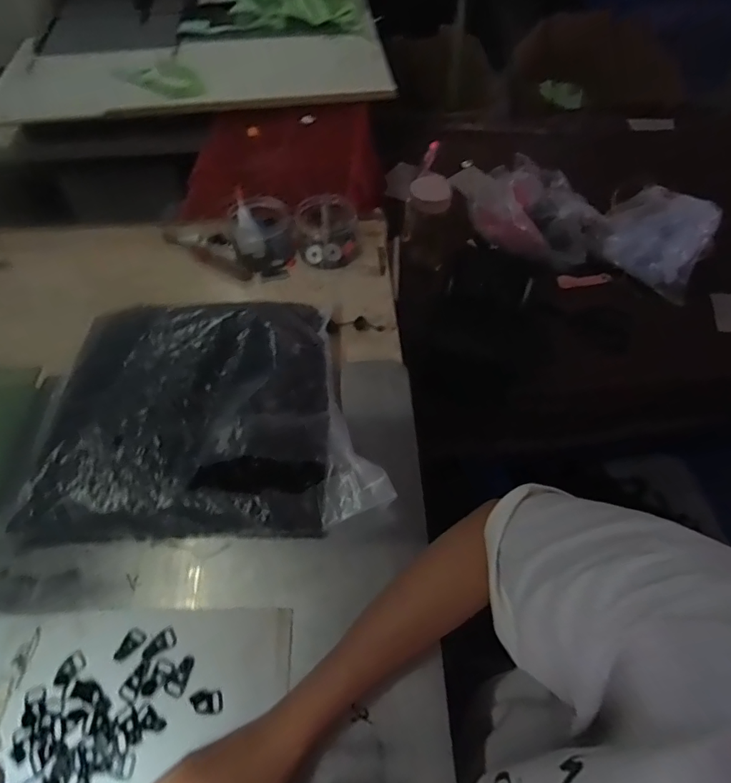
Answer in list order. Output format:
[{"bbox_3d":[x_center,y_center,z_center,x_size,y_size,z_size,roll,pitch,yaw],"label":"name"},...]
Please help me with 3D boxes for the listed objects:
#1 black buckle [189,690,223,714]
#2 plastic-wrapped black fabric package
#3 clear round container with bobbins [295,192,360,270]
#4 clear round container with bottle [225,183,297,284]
[{"bbox_3d":[-0.125,0.244,0.401,0.025,0.004,0.016,-1,56,0],"label":"black buckle"},{"bbox_3d":[-0.164,0.019,0.521,0.337,0.054,0.267,-7,57,-4],"label":"plastic-wrapped black fabric package"},{"bbox_3d":[-0.052,-0.222,0.708,0.082,0.057,0.083,0,56,0],"label":"clear round container with bobbins"},{"bbox_3d":[-0.139,-0.211,0.699,0.085,0.076,0.095,-11,57,-7],"label":"clear round container with bottle"}]

